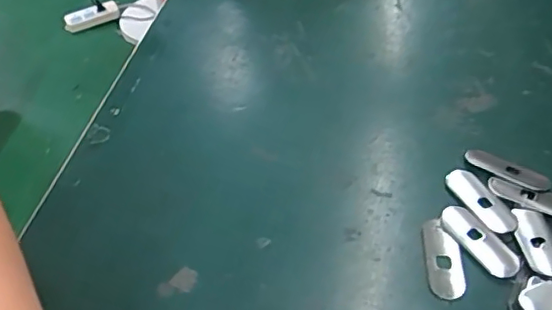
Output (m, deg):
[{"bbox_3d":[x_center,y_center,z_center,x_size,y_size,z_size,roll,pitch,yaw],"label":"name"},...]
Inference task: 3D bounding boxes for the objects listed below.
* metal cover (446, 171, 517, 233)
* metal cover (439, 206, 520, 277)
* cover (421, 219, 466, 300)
[{"bbox_3d":[0.117,0.025,0.327,0.019,0.004,0.050,-20,48,-14],"label":"metal cover"},{"bbox_3d":[0.110,0.047,0.309,0.018,0.004,0.050,-25,50,-18],"label":"metal cover"},{"bbox_3d":[0.091,0.055,0.305,0.018,0.004,0.049,-1,46,3],"label":"cover"}]

